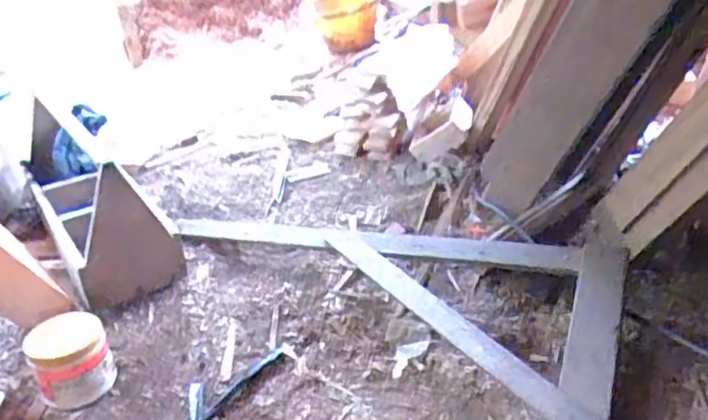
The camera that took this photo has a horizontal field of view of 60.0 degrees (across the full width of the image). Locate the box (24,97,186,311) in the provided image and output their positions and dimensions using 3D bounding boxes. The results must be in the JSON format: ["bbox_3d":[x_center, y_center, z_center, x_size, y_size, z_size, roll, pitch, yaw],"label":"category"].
[{"bbox_3d":[-0.488,-0.025,1.130,0.170,0.213,0.466,-27,37,-23],"label":"box"}]

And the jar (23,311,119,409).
[{"bbox_3d":[-0.392,0.206,0.850,0.103,0.100,0.087,-21,34,-24],"label":"jar"}]

